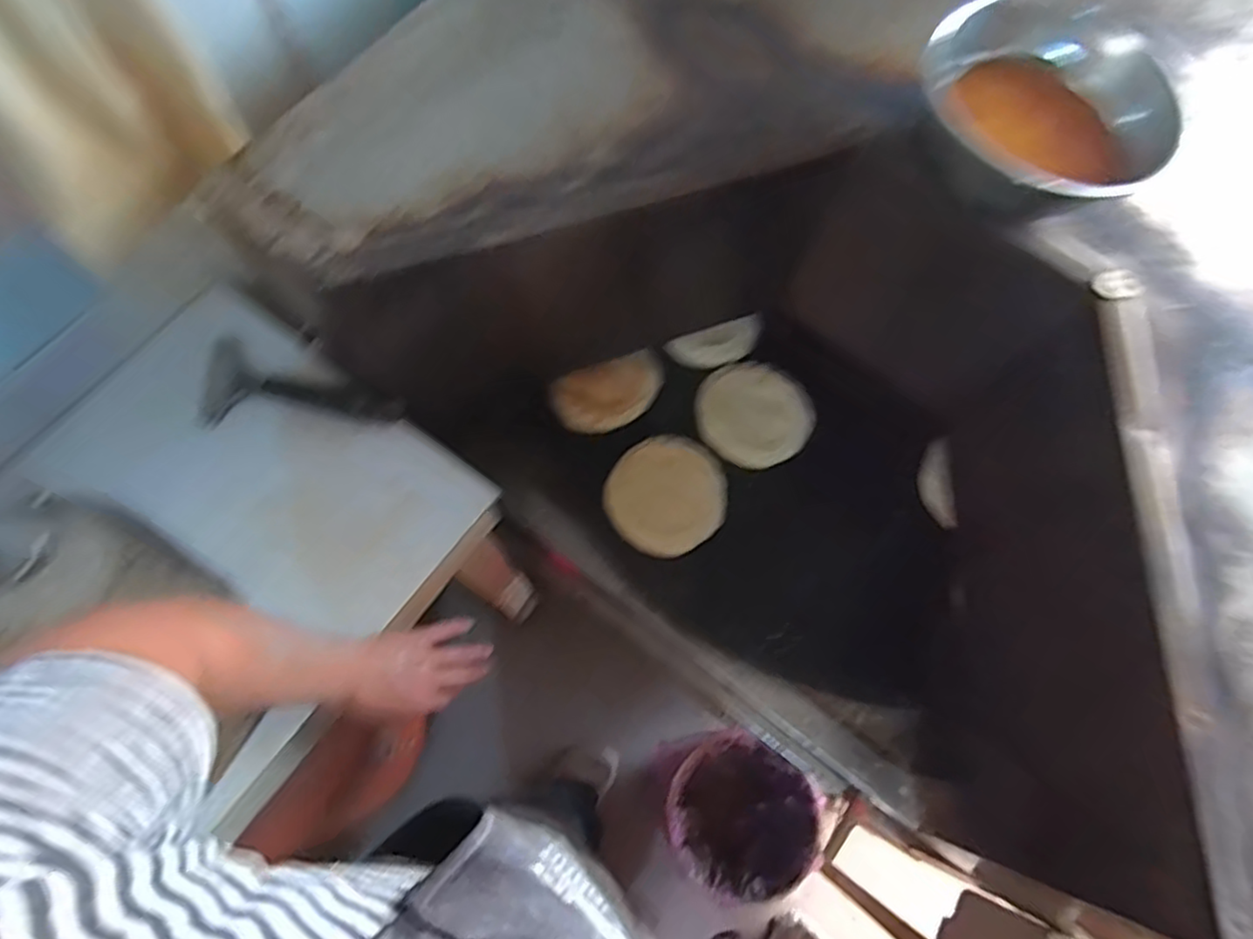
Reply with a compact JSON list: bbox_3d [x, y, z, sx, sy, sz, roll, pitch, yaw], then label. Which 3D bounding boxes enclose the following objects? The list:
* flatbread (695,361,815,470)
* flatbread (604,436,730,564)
[{"bbox_3d":[0.150,-0.067,0.804,0.128,0.027,0.133,1,72,-2],"label":"flatbread"},{"bbox_3d":[0.048,0.027,0.765,0.140,0.025,0.129,1,72,-2],"label":"flatbread"}]

